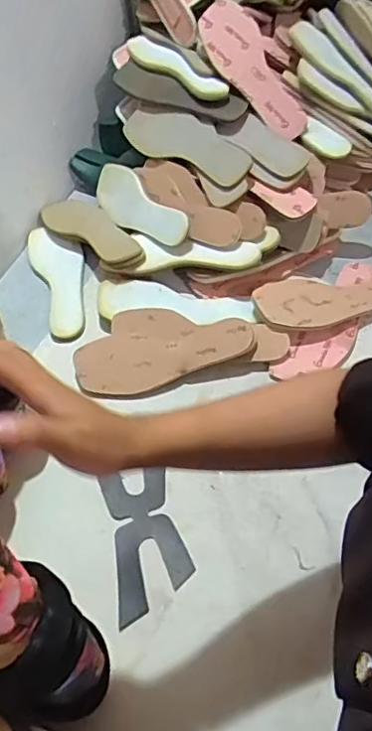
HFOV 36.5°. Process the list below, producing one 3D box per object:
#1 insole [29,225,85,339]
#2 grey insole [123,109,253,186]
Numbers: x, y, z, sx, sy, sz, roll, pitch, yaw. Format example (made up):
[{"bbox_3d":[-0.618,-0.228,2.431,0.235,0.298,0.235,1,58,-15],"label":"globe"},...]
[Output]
[{"bbox_3d":[-0.197,-0.141,0.896,0.074,0.013,0.235,-20,56,-8],"label":"insole"},{"bbox_3d":[0.003,-0.340,0.860,0.220,0.015,0.074,29,99,18],"label":"grey insole"}]

